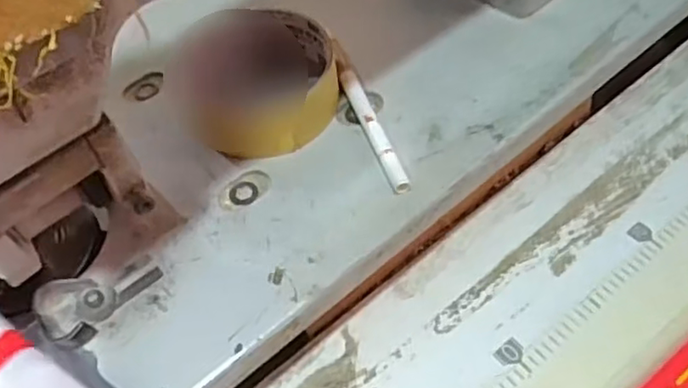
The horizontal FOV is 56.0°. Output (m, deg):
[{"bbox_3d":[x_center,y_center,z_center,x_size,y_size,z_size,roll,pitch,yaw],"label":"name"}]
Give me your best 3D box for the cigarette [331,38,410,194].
[{"bbox_3d":[0.011,-0.043,0.335,0.010,0.009,0.104,-18,56,-7],"label":"cigarette"}]

